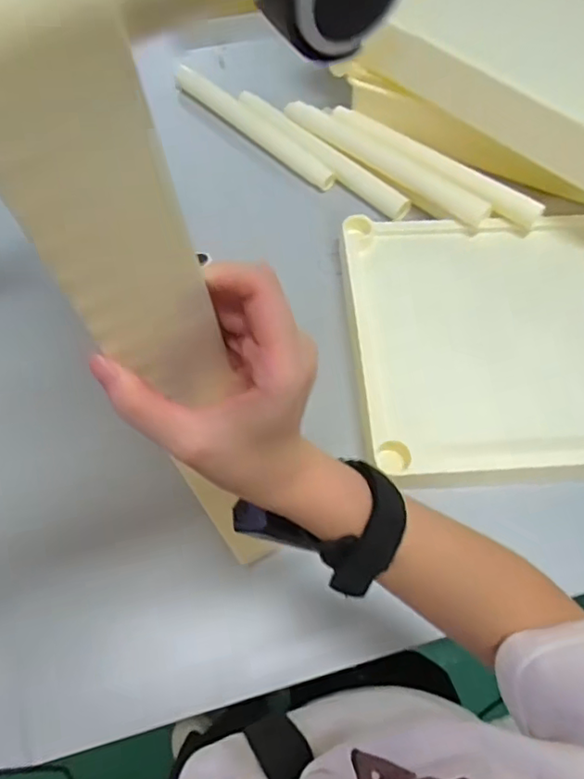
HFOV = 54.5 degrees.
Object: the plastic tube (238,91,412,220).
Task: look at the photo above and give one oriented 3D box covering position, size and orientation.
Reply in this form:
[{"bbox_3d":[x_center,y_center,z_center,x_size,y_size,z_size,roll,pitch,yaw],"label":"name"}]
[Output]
[{"bbox_3d":[0.040,-0.323,0.776,0.294,0.028,0.026,42,69,18],"label":"plastic tube"}]

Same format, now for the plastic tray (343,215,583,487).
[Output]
[{"bbox_3d":[0.305,-0.065,0.644,0.471,0.039,0.330,-3,63,-3],"label":"plastic tray"}]

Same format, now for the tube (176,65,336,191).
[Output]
[{"bbox_3d":[-0.057,-0.372,0.799,0.295,0.030,0.030,39,68,17],"label":"tube"}]

